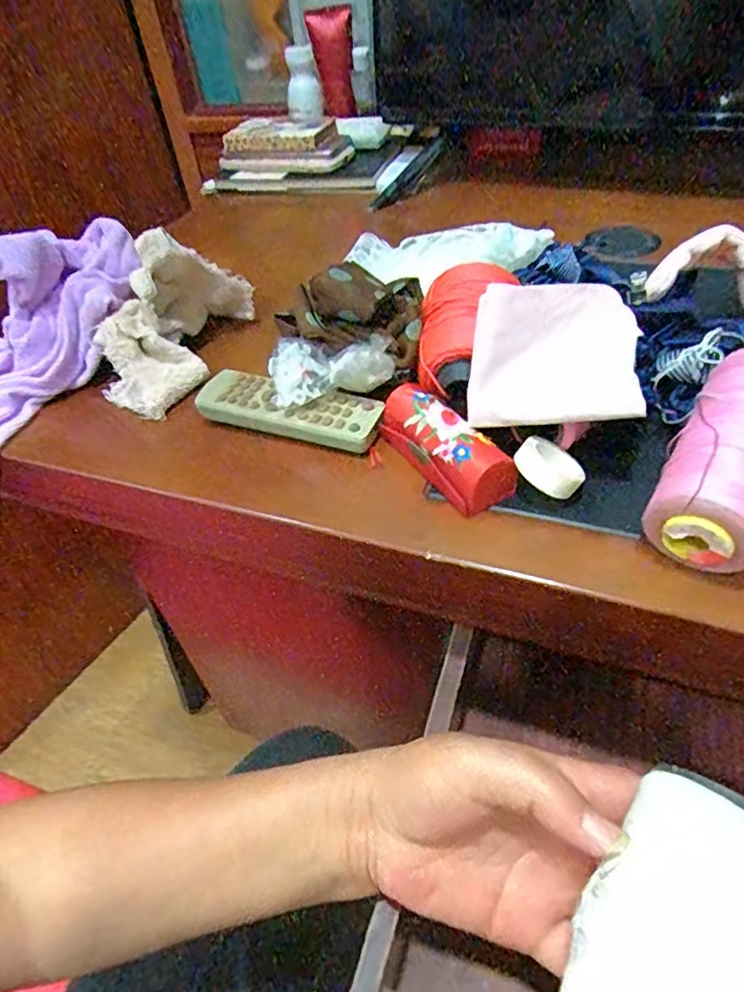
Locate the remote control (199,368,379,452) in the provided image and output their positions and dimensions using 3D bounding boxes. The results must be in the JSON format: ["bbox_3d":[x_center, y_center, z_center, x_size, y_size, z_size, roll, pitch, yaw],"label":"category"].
[{"bbox_3d":[-0.054,-0.056,0.372,0.123,0.020,0.036,13,48,19],"label":"remote control"}]

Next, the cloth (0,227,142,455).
[{"bbox_3d":[-0.268,-0.109,0.405,0.123,0.082,0.224,23,82,27],"label":"cloth"}]

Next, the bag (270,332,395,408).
[{"bbox_3d":[-0.025,-0.080,0.364,0.072,0.035,0.040,-8,45,-1],"label":"bag"}]

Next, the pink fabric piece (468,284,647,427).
[{"bbox_3d":[0.096,-0.074,0.306,0.087,0.015,0.072,-2,85,4],"label":"pink fabric piece"}]

